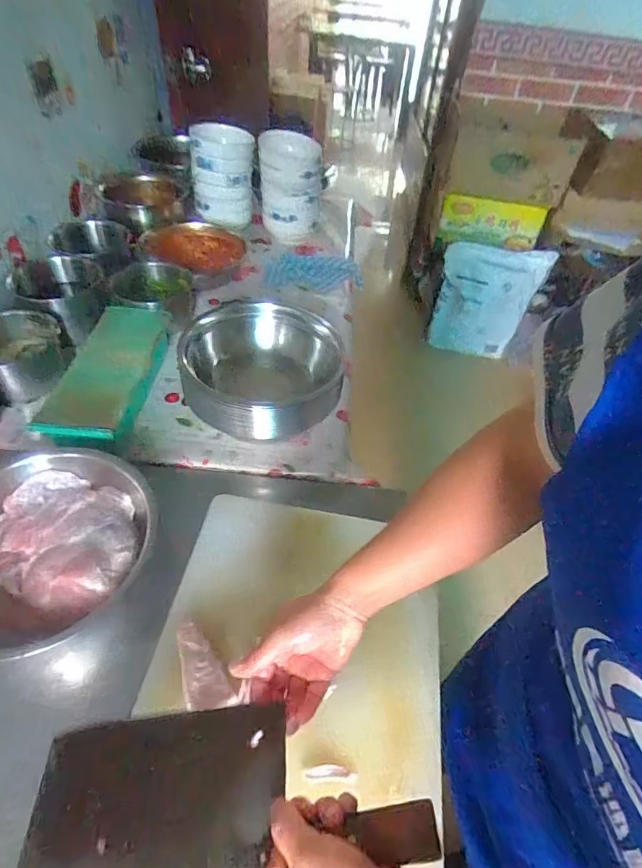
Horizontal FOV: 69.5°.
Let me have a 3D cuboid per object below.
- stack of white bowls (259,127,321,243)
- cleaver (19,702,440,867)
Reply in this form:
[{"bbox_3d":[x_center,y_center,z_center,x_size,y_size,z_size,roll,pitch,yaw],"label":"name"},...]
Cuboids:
[{"bbox_3d":[-0.072,-0.600,1.131,0.144,0.210,0.171,4,47,-2],"label":"stack of white bowls"},{"bbox_3d":[-0.073,0.277,0.356,0.301,0.018,0.117,-5,46,7],"label":"cleaver"}]

